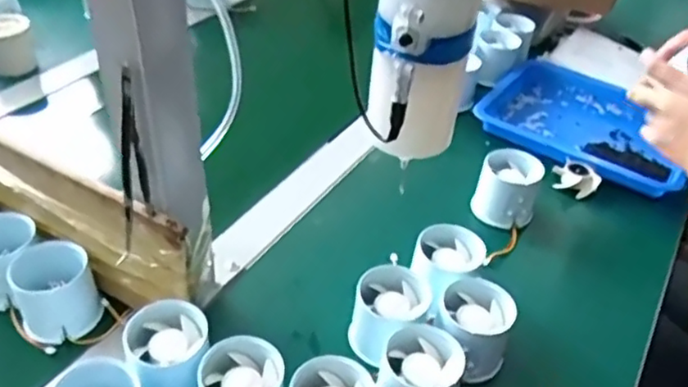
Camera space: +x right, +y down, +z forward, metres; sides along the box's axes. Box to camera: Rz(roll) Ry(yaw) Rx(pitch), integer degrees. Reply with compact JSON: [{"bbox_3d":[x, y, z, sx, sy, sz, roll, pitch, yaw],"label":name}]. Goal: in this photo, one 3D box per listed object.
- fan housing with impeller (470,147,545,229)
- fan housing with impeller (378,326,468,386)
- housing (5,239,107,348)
[{"bbox_3d":[0.147,-0.002,0.579,0.051,0.058,0.053,2,39,-2],"label":"fan housing with impeller"},{"bbox_3d":[0.049,0.120,0.415,0.050,0.046,0.051,2,39,-2],"label":"fan housing with impeller"},{"bbox_3d":[-0.206,0.070,0.461,0.055,0.045,0.059,-23,46,-29],"label":"housing"}]

